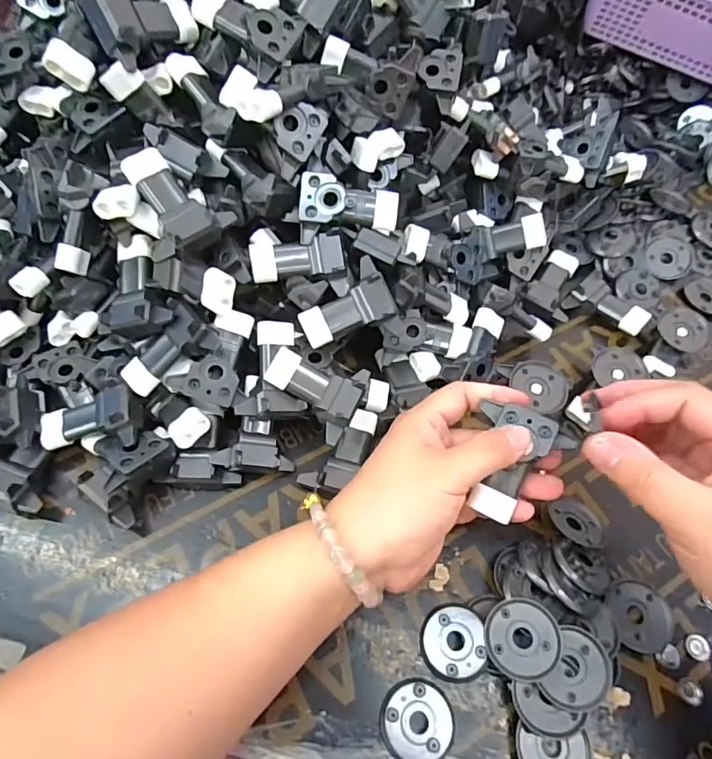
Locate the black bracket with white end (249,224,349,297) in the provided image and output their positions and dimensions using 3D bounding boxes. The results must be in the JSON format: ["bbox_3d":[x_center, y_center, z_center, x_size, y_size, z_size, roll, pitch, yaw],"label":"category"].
[{"bbox_3d":[-0.035,-0.087,0.351,0.072,0.027,0.030,0,100,-7],"label":"black bracket with white end"}]

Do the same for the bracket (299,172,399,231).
[{"bbox_3d":[-0.005,-0.120,0.344,0.066,0.020,0.031,6,95,-10],"label":"bracket"}]

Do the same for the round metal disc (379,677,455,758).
[{"bbox_3d":[0.036,0.197,0.287,0.042,0.008,0.041,2,61,-3],"label":"round metal disc"}]

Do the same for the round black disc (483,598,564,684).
[{"bbox_3d":[0.099,0.154,0.296,0.041,0.006,0.043,-6,69,15],"label":"round black disc"}]

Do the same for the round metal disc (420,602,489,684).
[{"bbox_3d":[0.059,0.160,0.305,0.039,0.008,0.043,-10,53,15],"label":"round metal disc"}]

